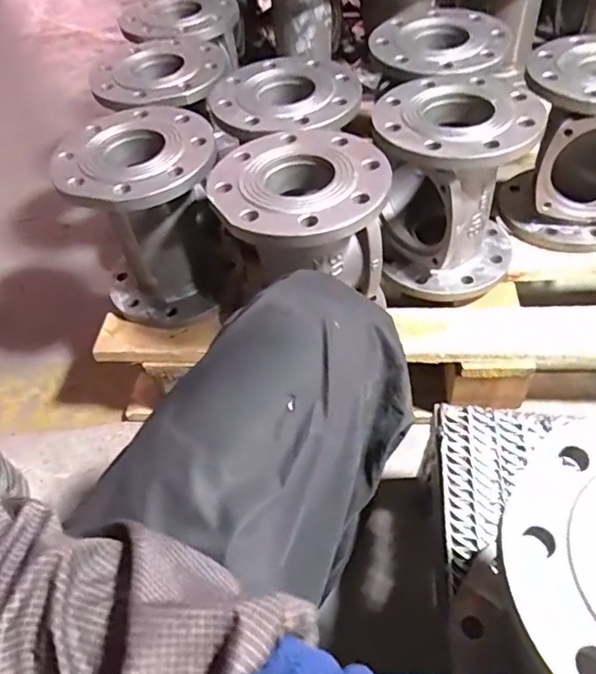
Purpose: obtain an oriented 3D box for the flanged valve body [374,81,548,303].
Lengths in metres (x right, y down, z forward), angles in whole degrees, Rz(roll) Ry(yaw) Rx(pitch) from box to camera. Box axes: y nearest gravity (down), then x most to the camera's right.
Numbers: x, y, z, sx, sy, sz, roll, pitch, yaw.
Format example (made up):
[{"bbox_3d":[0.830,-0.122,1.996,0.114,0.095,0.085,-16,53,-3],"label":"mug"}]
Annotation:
[{"bbox_3d":[0.194,-0.188,0.721,0.190,0.229,0.181,12,54,15],"label":"flanged valve body"}]

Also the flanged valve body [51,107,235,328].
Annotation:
[{"bbox_3d":[-0.186,-0.148,0.741,0.184,0.239,0.181,-20,52,-10],"label":"flanged valve body"}]

